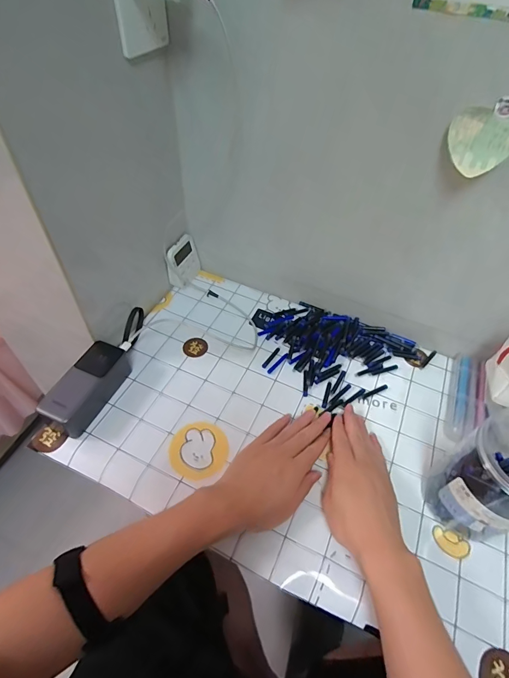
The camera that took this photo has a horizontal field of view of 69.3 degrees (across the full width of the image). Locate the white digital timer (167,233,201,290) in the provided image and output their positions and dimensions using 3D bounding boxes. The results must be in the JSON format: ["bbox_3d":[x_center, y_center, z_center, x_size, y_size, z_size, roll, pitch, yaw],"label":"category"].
[{"bbox_3d":[-0.128,-0.142,0.682,0.025,0.080,0.073,22,53,14],"label":"white digital timer"}]

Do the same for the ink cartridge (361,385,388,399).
[{"bbox_3d":[0.184,0.080,0.564,0.046,0.005,0.007,-16,54,-16],"label":"ink cartridge"}]

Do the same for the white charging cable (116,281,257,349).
[{"bbox_3d":[-0.106,-0.047,0.623,0.217,0.038,0.171,-6,52,-9],"label":"white charging cable"}]

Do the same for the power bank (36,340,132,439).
[{"bbox_3d":[-0.231,0.065,0.515,0.052,0.057,0.130,22,53,13],"label":"power bank"}]

